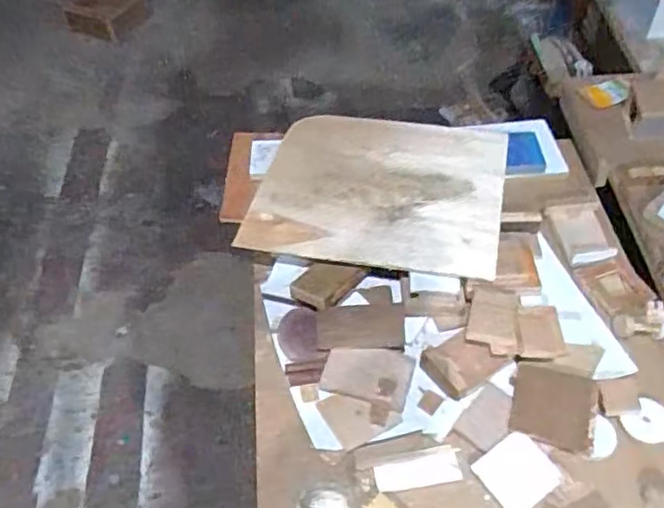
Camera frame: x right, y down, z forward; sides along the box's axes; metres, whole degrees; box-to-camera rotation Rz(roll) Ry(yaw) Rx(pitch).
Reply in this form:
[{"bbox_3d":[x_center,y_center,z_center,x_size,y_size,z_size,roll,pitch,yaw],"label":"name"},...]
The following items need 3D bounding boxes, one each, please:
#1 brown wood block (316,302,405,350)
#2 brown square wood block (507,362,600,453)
[{"bbox_3d":[0.036,0.094,0.856,0.109,0.020,0.059,-4,63,4],"label":"brown wood block"},{"bbox_3d":[0.256,0.176,0.775,0.091,0.016,0.083,13,50,14],"label":"brown square wood block"}]

